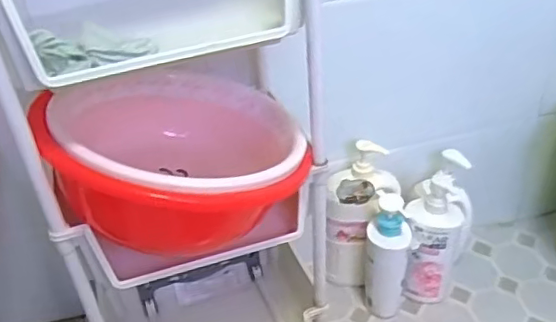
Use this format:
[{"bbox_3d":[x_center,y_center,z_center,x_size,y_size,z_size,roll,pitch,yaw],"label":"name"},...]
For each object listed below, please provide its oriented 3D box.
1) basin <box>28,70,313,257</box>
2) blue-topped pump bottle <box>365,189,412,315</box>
[{"bbox_3d":[-0.152,-0.018,0.809,0.318,0.154,0.318,3,35,-22],"label":"basin"},{"bbox_3d":[0.185,0.161,1.005,0.069,0.242,0.080,4,39,10],"label":"blue-topped pump bottle"}]

